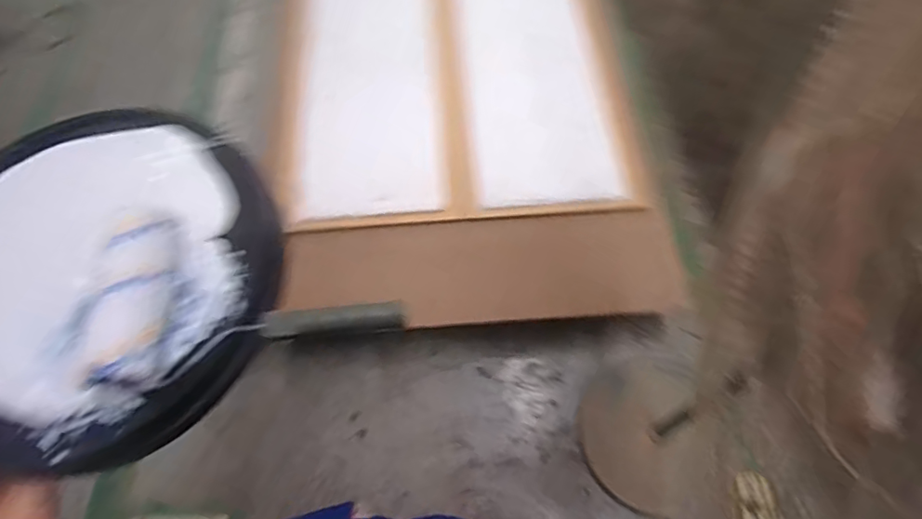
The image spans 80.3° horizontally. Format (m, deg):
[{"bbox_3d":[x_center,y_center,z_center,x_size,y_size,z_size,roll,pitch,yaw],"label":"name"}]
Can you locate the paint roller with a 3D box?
[{"bbox_3d":[-0.157,0.029,0.409,0.221,0.052,0.125,-2,68,2],"label":"paint roller"}]

